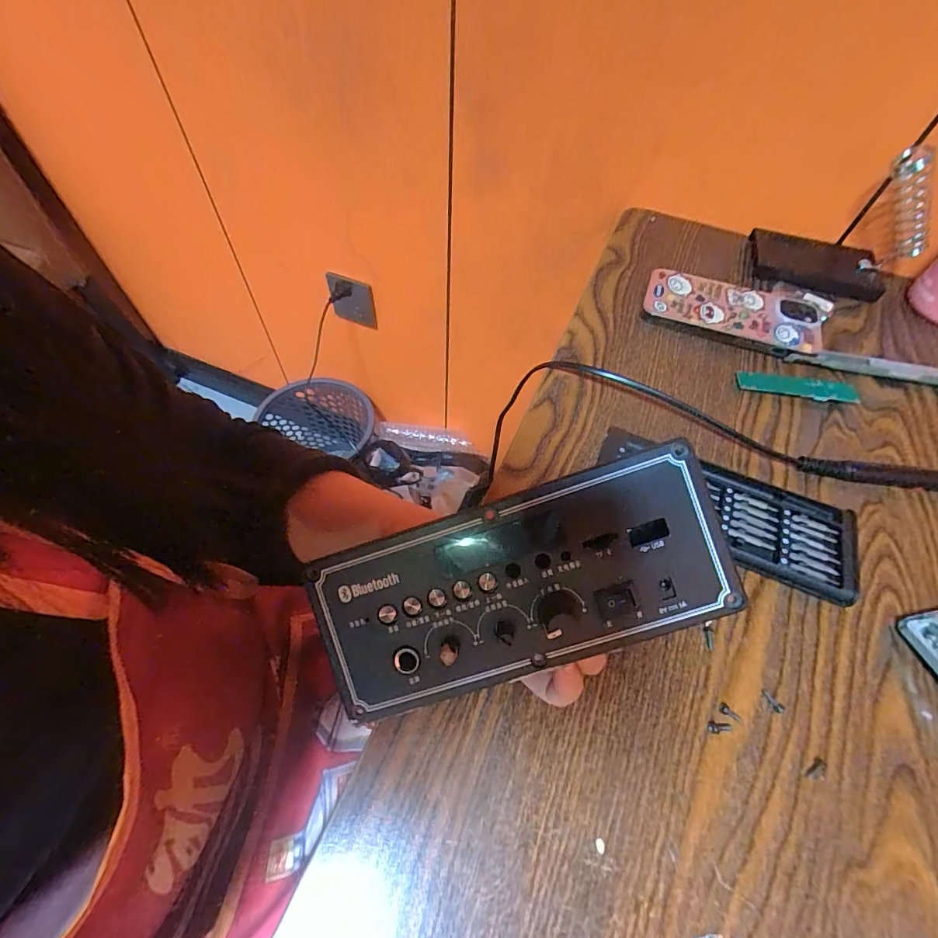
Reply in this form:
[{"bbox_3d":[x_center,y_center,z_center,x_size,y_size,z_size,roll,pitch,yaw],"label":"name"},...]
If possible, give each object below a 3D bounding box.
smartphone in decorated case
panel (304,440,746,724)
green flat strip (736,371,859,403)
[{"bbox_3d":[0.234,-0.140,0.381,0.154,0.017,0.084,16,59,8],"label":"smartphone in decorated case"},{"bbox_3d":[0.017,0.044,0.169,0.152,0.020,0.064,-20,91,6],"label":"panel"},{"bbox_3d":[0.253,-0.064,0.338,0.086,0.006,0.017,8,76,5],"label":"green flat strip"}]

